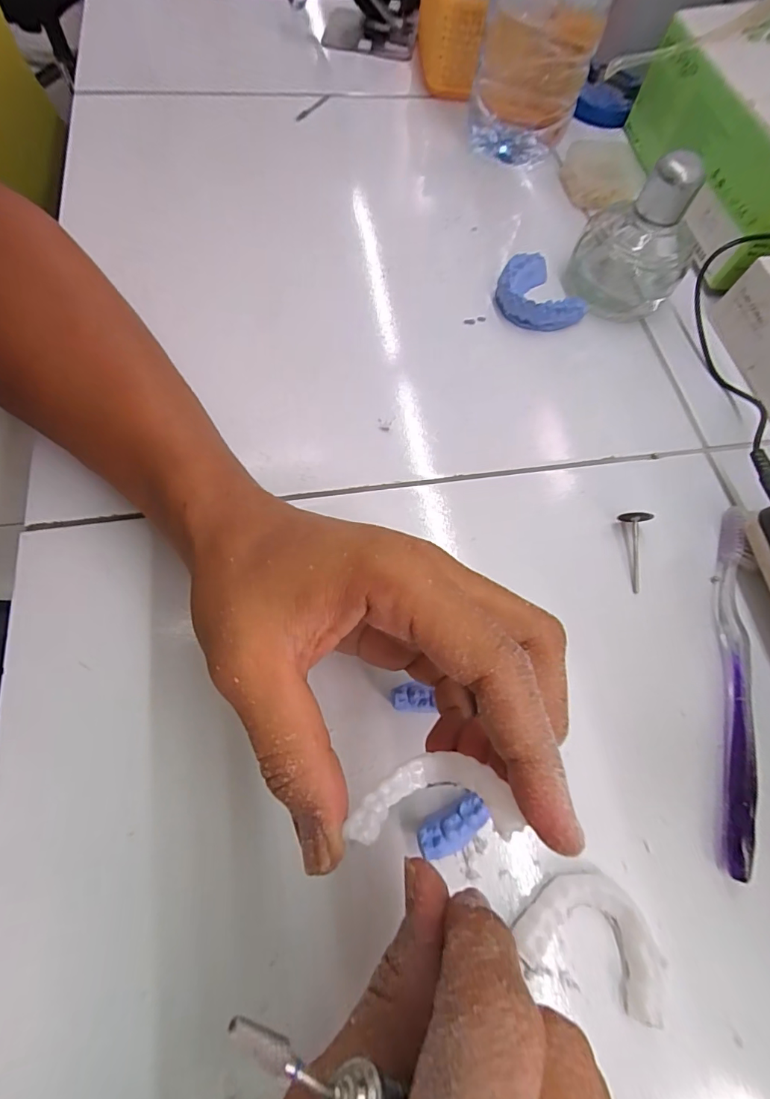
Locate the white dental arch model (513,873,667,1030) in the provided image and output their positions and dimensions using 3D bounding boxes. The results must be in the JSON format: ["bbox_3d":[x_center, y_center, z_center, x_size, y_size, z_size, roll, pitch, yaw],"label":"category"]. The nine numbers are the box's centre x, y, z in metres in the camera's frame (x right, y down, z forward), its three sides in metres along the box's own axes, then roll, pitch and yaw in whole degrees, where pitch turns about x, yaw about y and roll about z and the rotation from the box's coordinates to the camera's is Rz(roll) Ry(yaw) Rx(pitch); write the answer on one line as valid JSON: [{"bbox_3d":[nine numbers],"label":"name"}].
[{"bbox_3d":[0.084,0.155,0.188,0.058,0.012,0.039,24,67,5],"label":"white dental arch model"}]

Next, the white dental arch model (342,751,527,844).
[{"bbox_3d":[0.015,0.078,0.144,0.047,0.031,0.007,-9,100,11],"label":"white dental arch model"}]

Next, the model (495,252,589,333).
[{"bbox_3d":[0.106,-0.180,0.324,0.053,0.022,0.057,-25,72,-15],"label":"model"}]

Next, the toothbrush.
[{"bbox_3d":[0.180,0.060,0.234,0.018,0.010,0.183,16,67,1],"label":"toothbrush"}]

